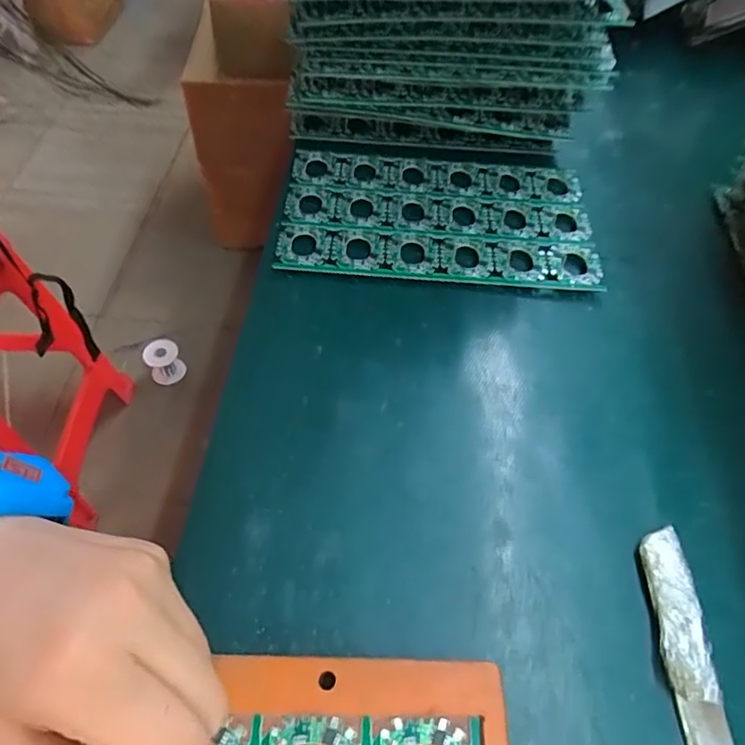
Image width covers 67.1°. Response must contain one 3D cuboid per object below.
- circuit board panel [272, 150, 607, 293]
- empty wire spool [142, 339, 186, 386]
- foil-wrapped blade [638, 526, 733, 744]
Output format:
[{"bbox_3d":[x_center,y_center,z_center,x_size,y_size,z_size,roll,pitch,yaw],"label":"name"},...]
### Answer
[{"bbox_3d":[0.045,-0.104,0.379,0.202,0.013,0.113,3,54,-2],"label":"circuit board panel"},{"bbox_3d":[-0.420,-0.017,1.140,0.070,0.080,0.066,-24,59,-18],"label":"empty wire spool"},{"bbox_3d":[0.129,0.116,0.230,0.020,0.010,0.099,2,54,-3],"label":"foil-wrapped blade"}]

